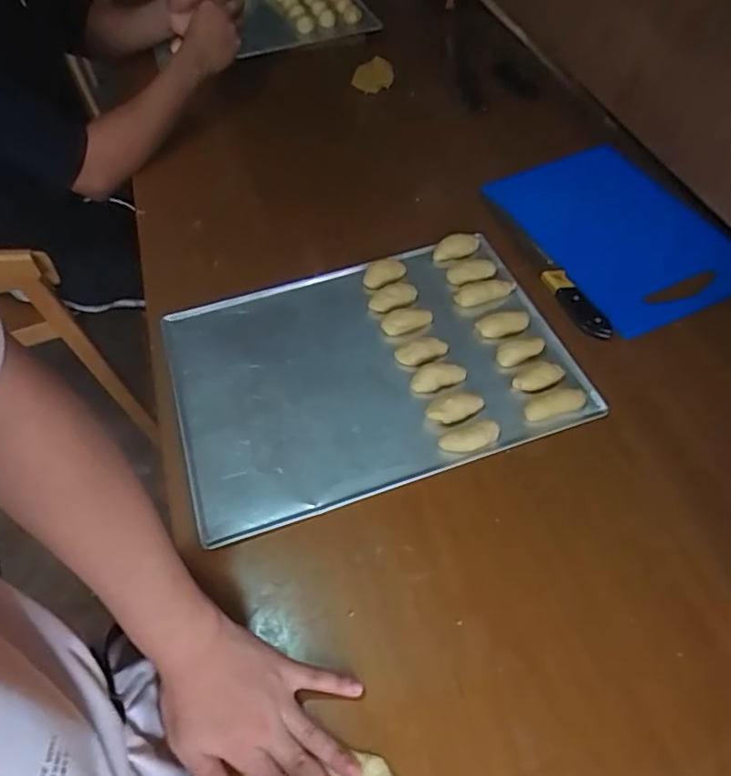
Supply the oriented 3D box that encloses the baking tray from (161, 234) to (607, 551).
[{"bbox_3d":[-0.002,-0.030,0.660,0.431,0.027,0.310,-17,55,-10],"label":"baking tray"}]

